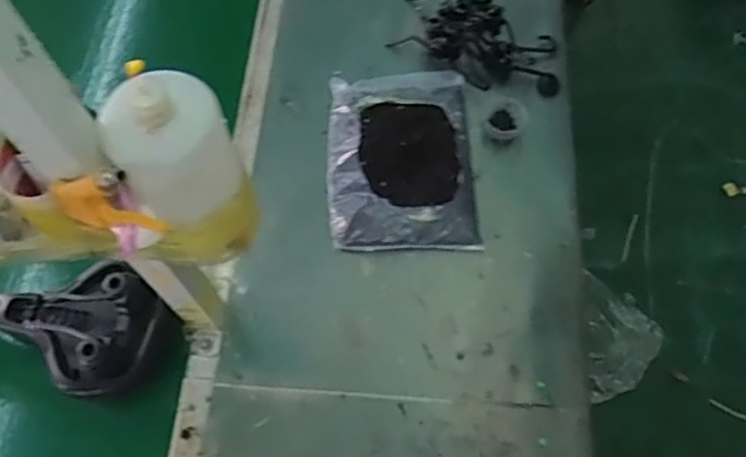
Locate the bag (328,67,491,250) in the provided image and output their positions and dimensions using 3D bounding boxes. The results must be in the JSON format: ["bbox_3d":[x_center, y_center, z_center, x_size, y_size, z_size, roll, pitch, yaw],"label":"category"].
[{"bbox_3d":[0.042,-0.117,0.980,0.218,0.032,0.312,-4,63,0],"label":"bag"}]

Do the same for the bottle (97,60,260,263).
[{"bbox_3d":[-0.175,-0.054,0.576,0.103,0.210,0.098,-32,66,-14],"label":"bottle"}]

